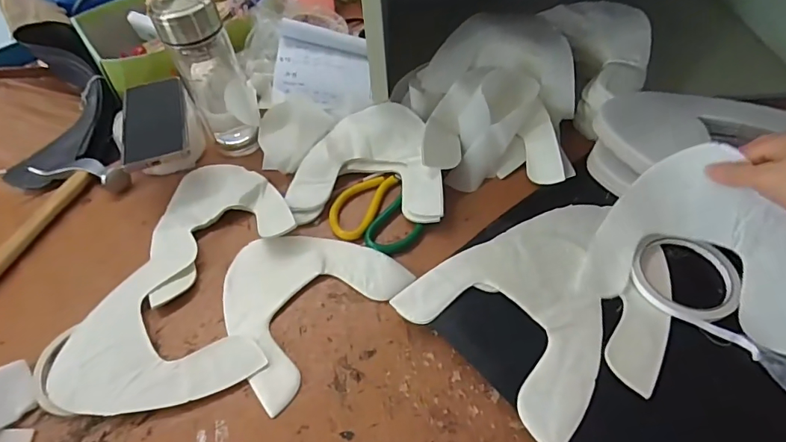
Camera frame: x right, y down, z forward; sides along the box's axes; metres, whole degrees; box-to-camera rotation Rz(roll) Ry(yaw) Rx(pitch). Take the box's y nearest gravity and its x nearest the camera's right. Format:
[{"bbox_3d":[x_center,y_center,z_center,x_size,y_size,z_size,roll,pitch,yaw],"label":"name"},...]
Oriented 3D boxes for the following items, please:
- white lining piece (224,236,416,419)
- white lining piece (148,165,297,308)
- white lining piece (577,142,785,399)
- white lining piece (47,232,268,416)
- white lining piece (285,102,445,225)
[{"bbox_3d":[-0.101,0.071,0.476,0.164,0.008,0.177,35,62,27],"label":"white lining piece"},{"bbox_3d":[-0.211,-0.005,0.528,0.161,0.023,0.151,-27,55,-16],"label":"white lining piece"},{"bbox_3d":[0.256,0.030,0.401,0.163,0.077,0.178,-2,52,2],"label":"white lining piece"},{"bbox_3d":[-0.237,0.115,0.444,0.162,0.008,0.178,-33,57,-20],"label":"white lining piece"},{"bbox_3d":[-0.027,-0.076,0.564,0.175,0.029,0.172,3,52,6],"label":"white lining piece"}]

